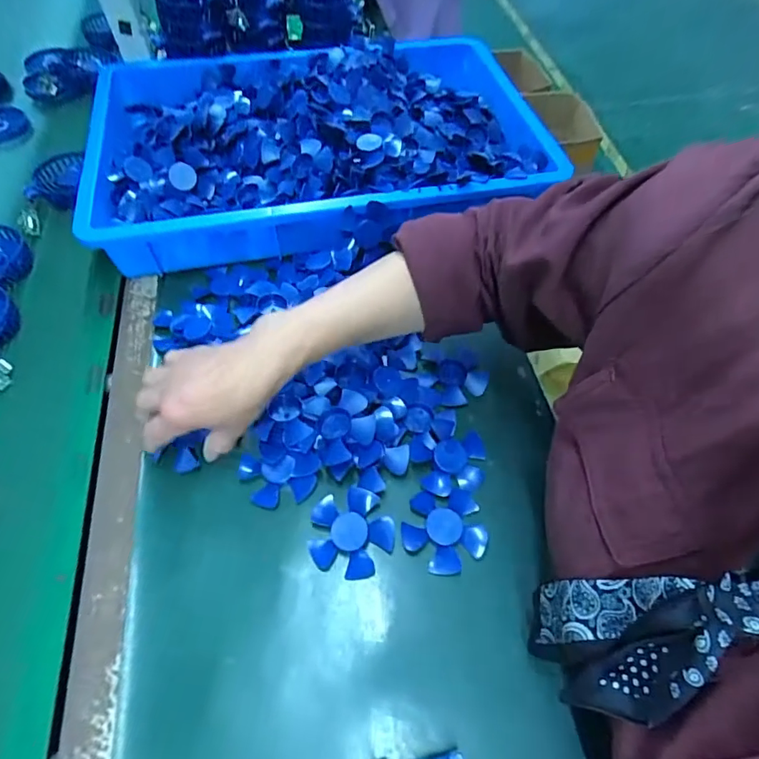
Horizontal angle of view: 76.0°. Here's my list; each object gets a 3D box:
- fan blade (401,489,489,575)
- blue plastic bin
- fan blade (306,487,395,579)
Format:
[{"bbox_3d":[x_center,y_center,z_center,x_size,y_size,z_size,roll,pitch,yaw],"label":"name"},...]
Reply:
[{"bbox_3d":[0.054,0.129,0.417,0.067,0.020,0.068,-12,55,5],"label":"fan blade"},{"bbox_3d":[-0.073,-0.333,0.667,0.569,0.087,0.399,-10,58,-5],"label":"blue plastic bin"},{"bbox_3d":[-0.025,0.131,0.415,0.071,0.012,0.071,2,73,-5],"label":"fan blade"}]

